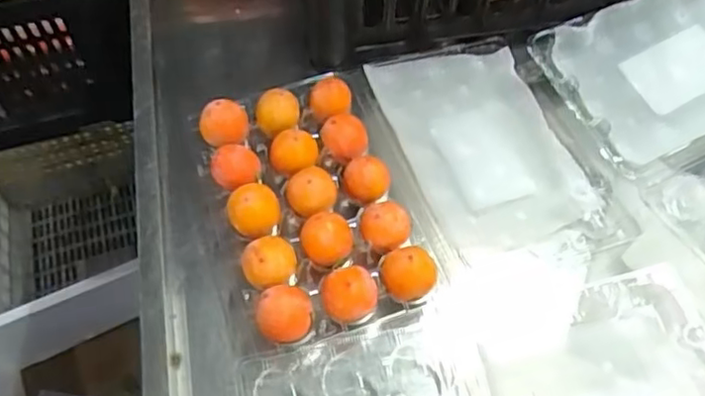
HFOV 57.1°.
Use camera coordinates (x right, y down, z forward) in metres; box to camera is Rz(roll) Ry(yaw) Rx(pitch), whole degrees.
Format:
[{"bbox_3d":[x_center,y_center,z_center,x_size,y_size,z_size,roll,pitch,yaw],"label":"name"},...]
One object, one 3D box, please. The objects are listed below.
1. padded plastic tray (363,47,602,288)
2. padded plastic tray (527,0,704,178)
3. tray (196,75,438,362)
[{"bbox_3d":[0.104,-0.047,0.555,0.143,0.031,0.204,-17,57,-8],"label":"padded plastic tray"},{"bbox_3d":[0.283,-0.117,0.582,0.212,0.026,0.142,-25,75,-15],"label":"padded plastic tray"},{"bbox_3d":[-0.036,0.000,0.520,0.147,0.054,0.237,-14,57,-6],"label":"tray"}]

